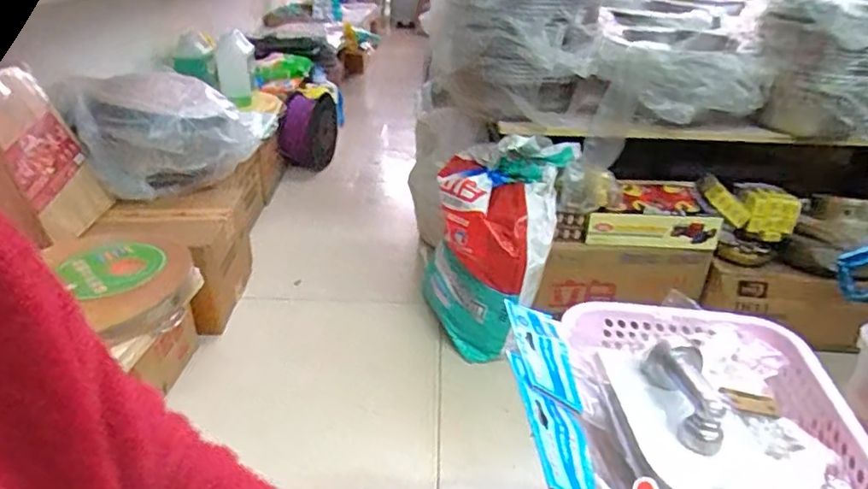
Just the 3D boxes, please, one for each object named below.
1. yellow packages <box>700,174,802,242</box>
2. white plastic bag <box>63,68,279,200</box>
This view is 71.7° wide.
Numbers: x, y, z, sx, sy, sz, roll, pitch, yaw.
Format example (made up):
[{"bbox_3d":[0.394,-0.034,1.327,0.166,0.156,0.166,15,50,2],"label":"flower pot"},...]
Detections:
[{"bbox_3d":[0.753,-0.094,1.444,0.240,0.114,0.058,21,29,-4],"label":"yellow packages"},{"bbox_3d":[-0.648,-0.302,1.541,0.450,0.236,0.288,-8,30,-18],"label":"white plastic bag"}]

